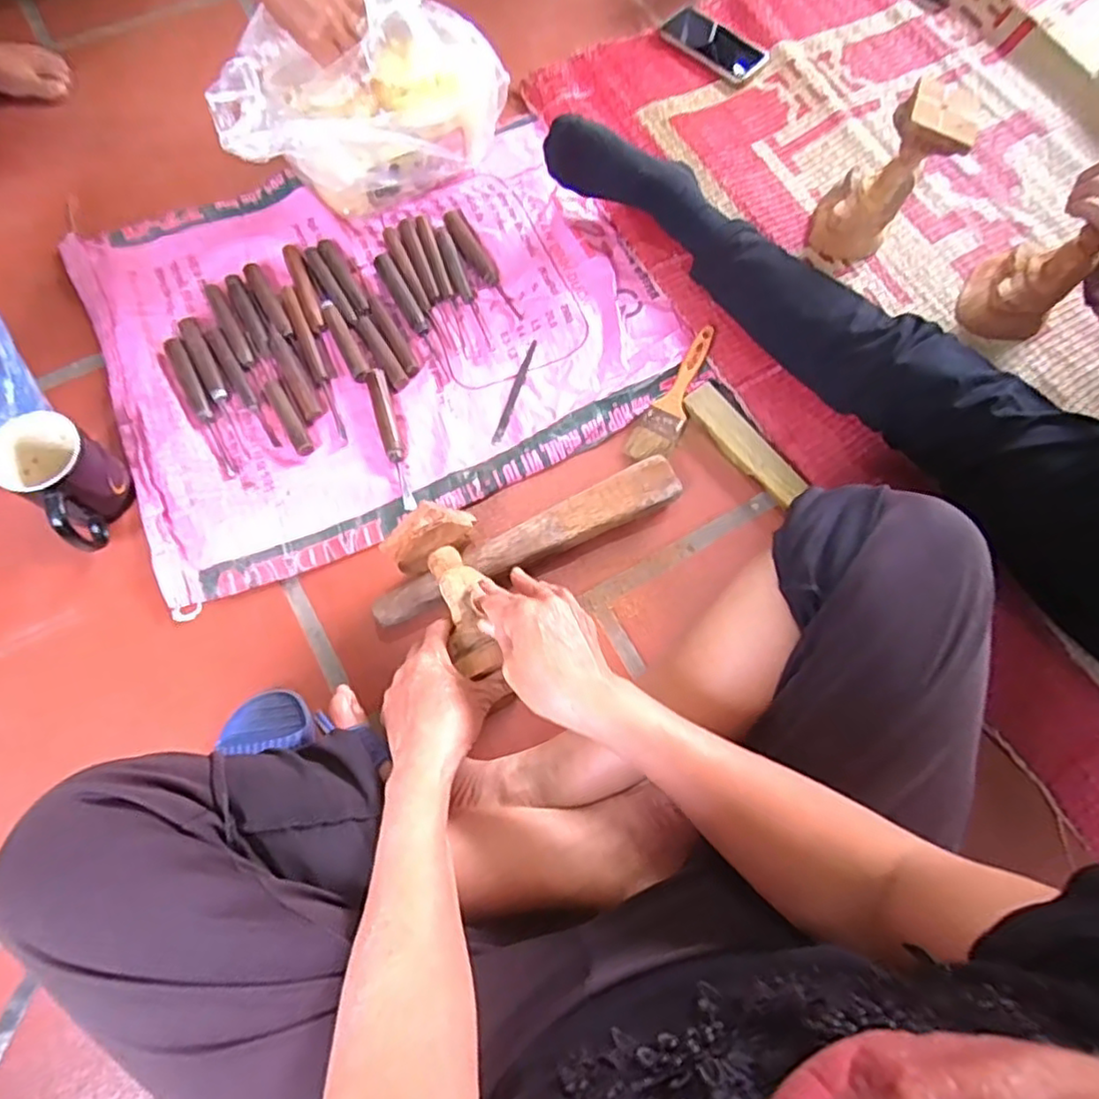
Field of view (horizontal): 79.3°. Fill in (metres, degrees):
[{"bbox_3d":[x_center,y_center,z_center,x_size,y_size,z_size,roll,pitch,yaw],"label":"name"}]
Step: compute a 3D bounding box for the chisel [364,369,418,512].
[{"bbox_3d":[-0.170,-0.118,0.713,0.020,0.019,0.164,-15,73,-6],"label":"chisel"}]

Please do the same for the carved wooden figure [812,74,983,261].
[{"bbox_3d":[0.384,-0.421,0.756,0.106,0.178,0.103,29,73,8],"label":"carved wooden figure"}]

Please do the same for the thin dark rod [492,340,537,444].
[{"bbox_3d":[-0.039,-0.179,0.751,0.010,0.004,0.136,17,72,4],"label":"thin dark rod"}]

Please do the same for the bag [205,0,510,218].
[{"bbox_3d":[-0.236,-0.541,0.759,0.308,0.189,0.226,-42,78,-14],"label":"bag"}]

